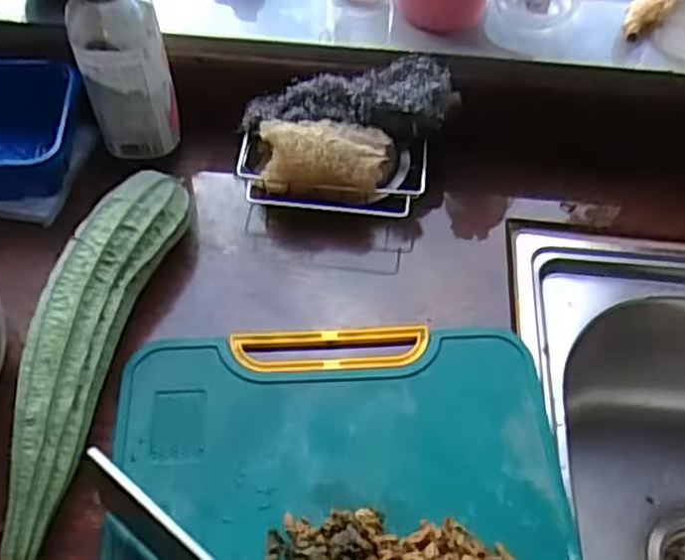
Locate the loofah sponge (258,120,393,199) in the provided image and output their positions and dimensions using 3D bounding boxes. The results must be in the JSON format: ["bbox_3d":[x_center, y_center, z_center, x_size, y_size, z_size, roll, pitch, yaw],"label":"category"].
[{"bbox_3d":[-0.014,-0.096,0.585,0.100,0.044,0.046,6,58,3],"label":"loofah sponge"}]

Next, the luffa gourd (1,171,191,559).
[{"bbox_3d":[-0.184,0.050,0.494,0.063,0.055,0.300,11,58,6],"label":"luffa gourd"}]

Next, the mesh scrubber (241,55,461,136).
[{"bbox_3d":[0.006,-0.154,0.591,0.164,0.040,0.062,6,58,3],"label":"mesh scrubber"}]

